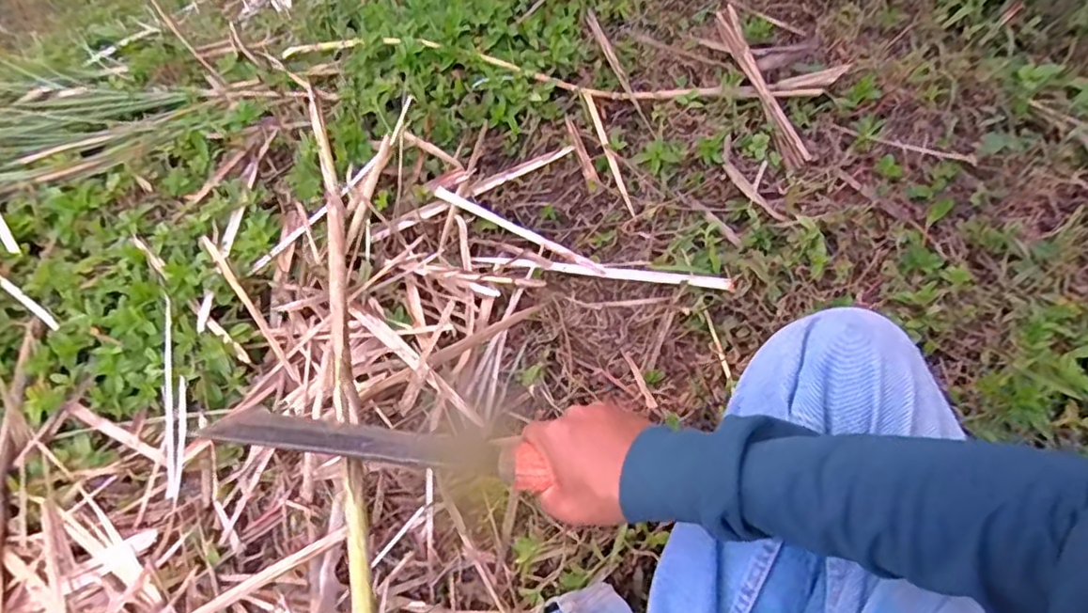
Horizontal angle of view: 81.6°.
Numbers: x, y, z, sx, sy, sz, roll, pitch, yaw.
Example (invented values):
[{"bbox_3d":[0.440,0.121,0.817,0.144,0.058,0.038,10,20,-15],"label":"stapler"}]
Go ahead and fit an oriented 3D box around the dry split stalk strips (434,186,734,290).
[{"bbox_3d":[0.028,-0.053,0.729,0.360,0.028,0.075,19,68,11],"label":"dry split stalk strips"}]

